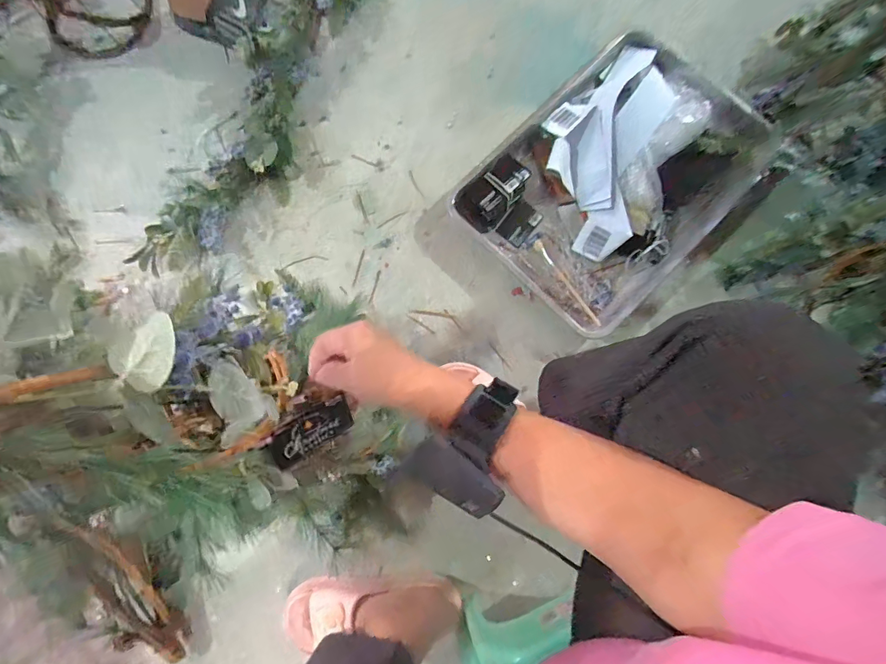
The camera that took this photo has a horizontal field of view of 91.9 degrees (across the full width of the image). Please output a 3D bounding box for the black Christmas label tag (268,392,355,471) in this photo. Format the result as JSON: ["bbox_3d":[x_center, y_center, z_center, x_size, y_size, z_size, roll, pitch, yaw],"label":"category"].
[{"bbox_3d":[-0.115,0.089,0.379,0.073,0.049,0.006,-29,44,-24],"label":"black Christmas label tag"}]

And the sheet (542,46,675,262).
[{"bbox_3d":[0.269,-0.327,0.722,0.186,0.070,0.398,15,80,4],"label":"sheet"}]

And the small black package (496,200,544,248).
[{"bbox_3d":[0.133,-0.187,0.737,0.050,0.021,0.073,40,95,-4],"label":"small black package"}]

